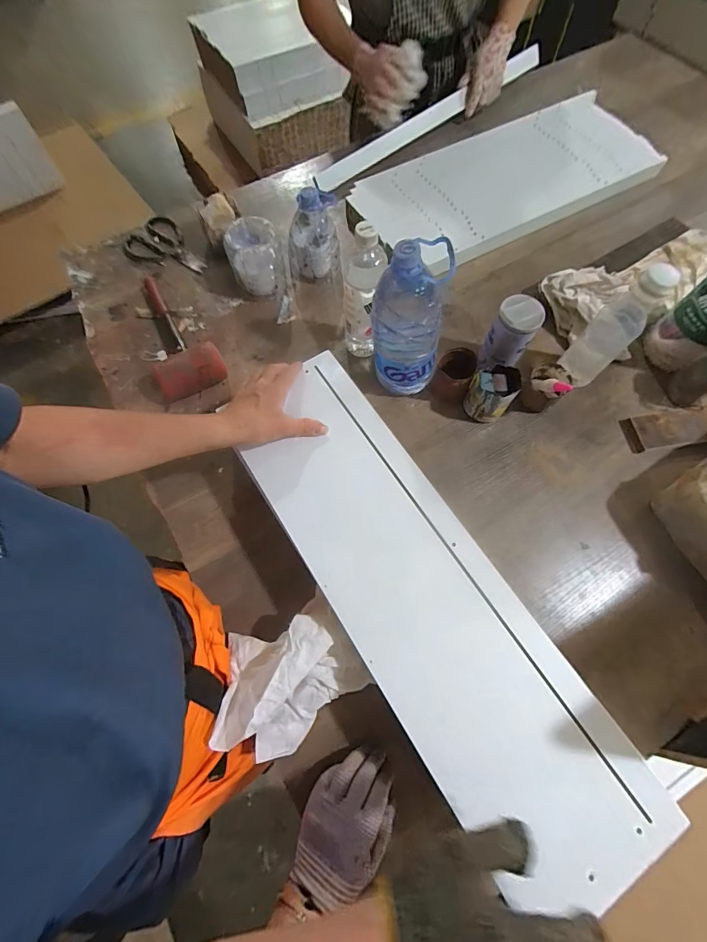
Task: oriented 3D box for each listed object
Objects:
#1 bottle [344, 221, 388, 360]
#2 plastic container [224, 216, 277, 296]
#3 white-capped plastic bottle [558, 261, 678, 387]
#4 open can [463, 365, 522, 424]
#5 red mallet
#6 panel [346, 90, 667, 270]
[{"bbox_3d":[0.013,-0.264,0.584,0.059,0.217,0.063,2,69,1],"label":"bottle"},{"bbox_3d":[-0.178,-0.382,0.684,0.089,0.097,0.094,-19,70,-6],"label":"plastic container"},{"bbox_3d":[0.390,-0.208,0.570,0.061,0.208,0.063,0,69,1],"label":"white-capped plastic bottle"},{"bbox_3d":[0.222,-0.126,0.608,0.068,0.087,0.074,0,69,1],"label":"open can"},{"bbox_3d":[-0.327,-0.243,0.655,0.113,0.067,0.269,-31,72,-10],"label":"red mallet"},{"bbox_3d":[0.331,-0.628,0.803,0.654,0.040,0.283,-29,72,-10],"label":"panel"}]

